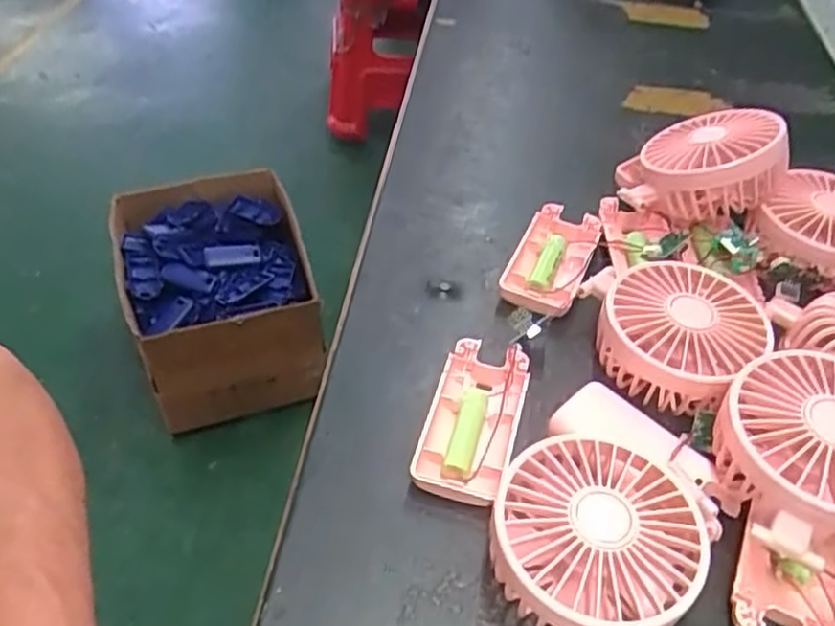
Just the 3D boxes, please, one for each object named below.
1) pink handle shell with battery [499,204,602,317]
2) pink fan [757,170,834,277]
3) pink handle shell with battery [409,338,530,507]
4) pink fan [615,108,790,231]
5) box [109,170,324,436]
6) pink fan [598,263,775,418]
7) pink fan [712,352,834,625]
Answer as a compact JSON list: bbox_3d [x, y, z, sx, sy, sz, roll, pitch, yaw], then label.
[{"bbox_3d":[0.085,-0.036,0.459,0.046,0.016,0.092,20,49,15],"label":"pink handle shell with battery"},{"bbox_3d":[0.270,-0.061,0.467,0.075,0.032,0.085,32,51,28],"label":"pink fan"},{"bbox_3d":[0.030,0.050,0.373,0.045,0.023,0.094,13,45,11],"label":"pink handle shell with battery"},{"bbox_3d":[0.196,-0.101,0.499,0.113,0.053,0.097,-11,33,37],"label":"pink fan"},{"bbox_3d":[-0.339,-0.055,1.229,0.292,0.197,0.394,-15,49,-17],"label":"box"},{"bbox_3d":[0.146,0.012,0.403,0.081,0.041,0.080,2,46,-2],"label":"pink fan"},{"bbox_3d":[0.175,0.084,0.330,0.088,0.064,0.131,20,47,15],"label":"pink fan"}]

